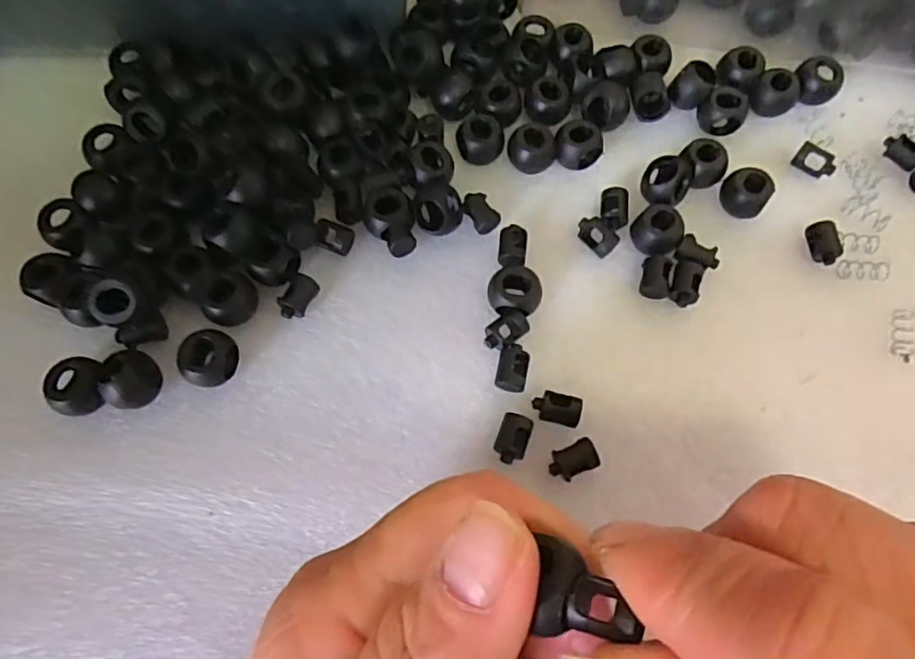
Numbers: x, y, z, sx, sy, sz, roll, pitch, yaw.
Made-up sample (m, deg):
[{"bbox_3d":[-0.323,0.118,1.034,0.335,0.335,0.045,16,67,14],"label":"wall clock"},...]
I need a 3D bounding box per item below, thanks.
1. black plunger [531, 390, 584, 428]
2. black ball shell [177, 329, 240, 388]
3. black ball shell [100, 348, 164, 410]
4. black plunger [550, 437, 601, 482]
[{"bbox_3d":[0.031,0.024,0.188,0.015,0.004,0.010,13,69,4],"label":"black plunger"},{"bbox_3d":[-0.077,0.009,0.190,0.017,0.013,0.014,-39,75,-15],"label":"black ball shell"},{"bbox_3d":[-0.099,0.015,0.186,0.014,0.013,0.017,23,70,7],"label":"black ball shell"},{"bbox_3d":[0.035,0.039,0.183,0.015,0.004,0.009,-20,71,-9],"label":"black plunger"}]

